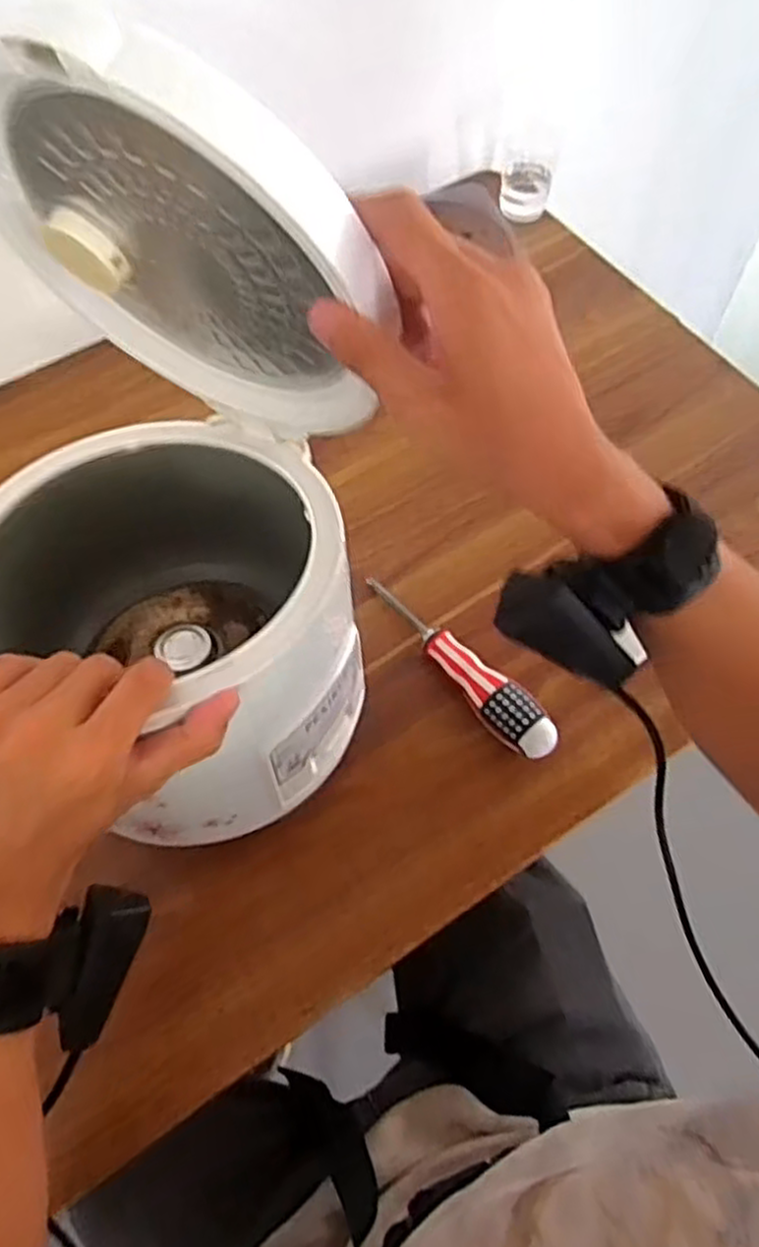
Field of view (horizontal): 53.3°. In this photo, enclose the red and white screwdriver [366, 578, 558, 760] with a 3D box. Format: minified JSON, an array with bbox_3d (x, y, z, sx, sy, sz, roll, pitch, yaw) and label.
[{"bbox_3d":[0.052,0.029,0.542,0.034,0.033,0.178,-39,69,-17],"label":"red and white screwdriver"}]

